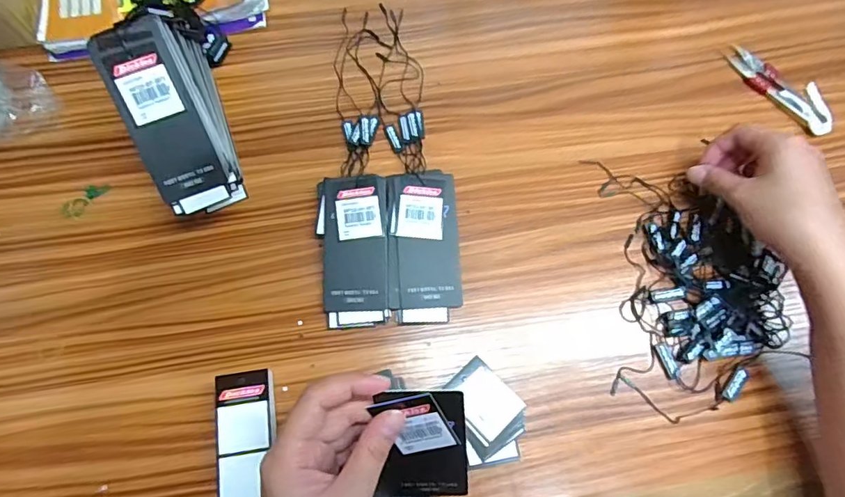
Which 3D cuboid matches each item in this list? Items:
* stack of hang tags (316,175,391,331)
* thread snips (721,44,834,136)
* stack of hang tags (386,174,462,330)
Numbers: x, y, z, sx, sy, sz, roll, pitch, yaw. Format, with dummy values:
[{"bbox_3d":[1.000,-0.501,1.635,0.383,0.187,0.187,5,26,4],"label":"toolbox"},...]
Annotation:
[{"bbox_3d":[-0.056,0.001,0.401,0.055,0.018,0.119,-2,72,0],"label":"stack of hang tags"},{"bbox_3d":[0.321,-0.146,0.449,0.039,0.012,0.107,-36,76,-10],"label":"thread snips"},{"bbox_3d":[0.001,-0.002,0.403,0.056,0.017,0.119,-3,72,-1],"label":"stack of hang tags"}]

